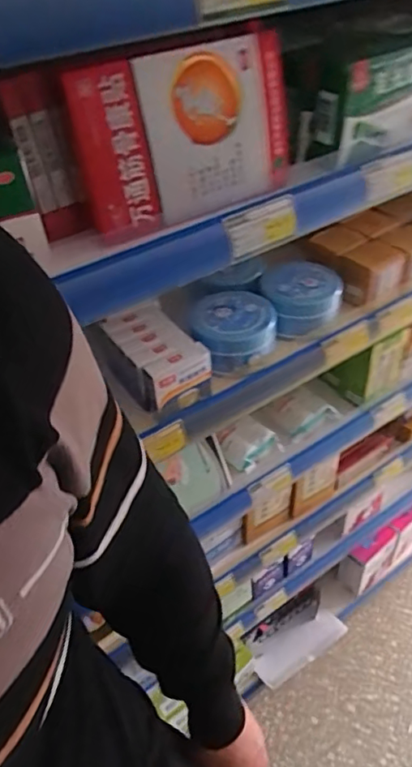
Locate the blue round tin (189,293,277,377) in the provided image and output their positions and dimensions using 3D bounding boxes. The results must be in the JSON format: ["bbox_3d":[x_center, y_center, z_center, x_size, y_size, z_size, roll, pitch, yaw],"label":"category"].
[{"bbox_3d":[0.031,-0.058,0.596,0.092,0.051,0.088,-2,44,3],"label":"blue round tin"}]

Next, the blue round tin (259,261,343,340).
[{"bbox_3d":[0.110,-0.099,0.634,0.092,0.050,0.093,-2,44,3],"label":"blue round tin"}]

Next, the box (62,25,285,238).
[{"bbox_3d":[-0.011,-0.184,0.404,0.169,0.111,0.026,-23,47,-18],"label":"box"}]

